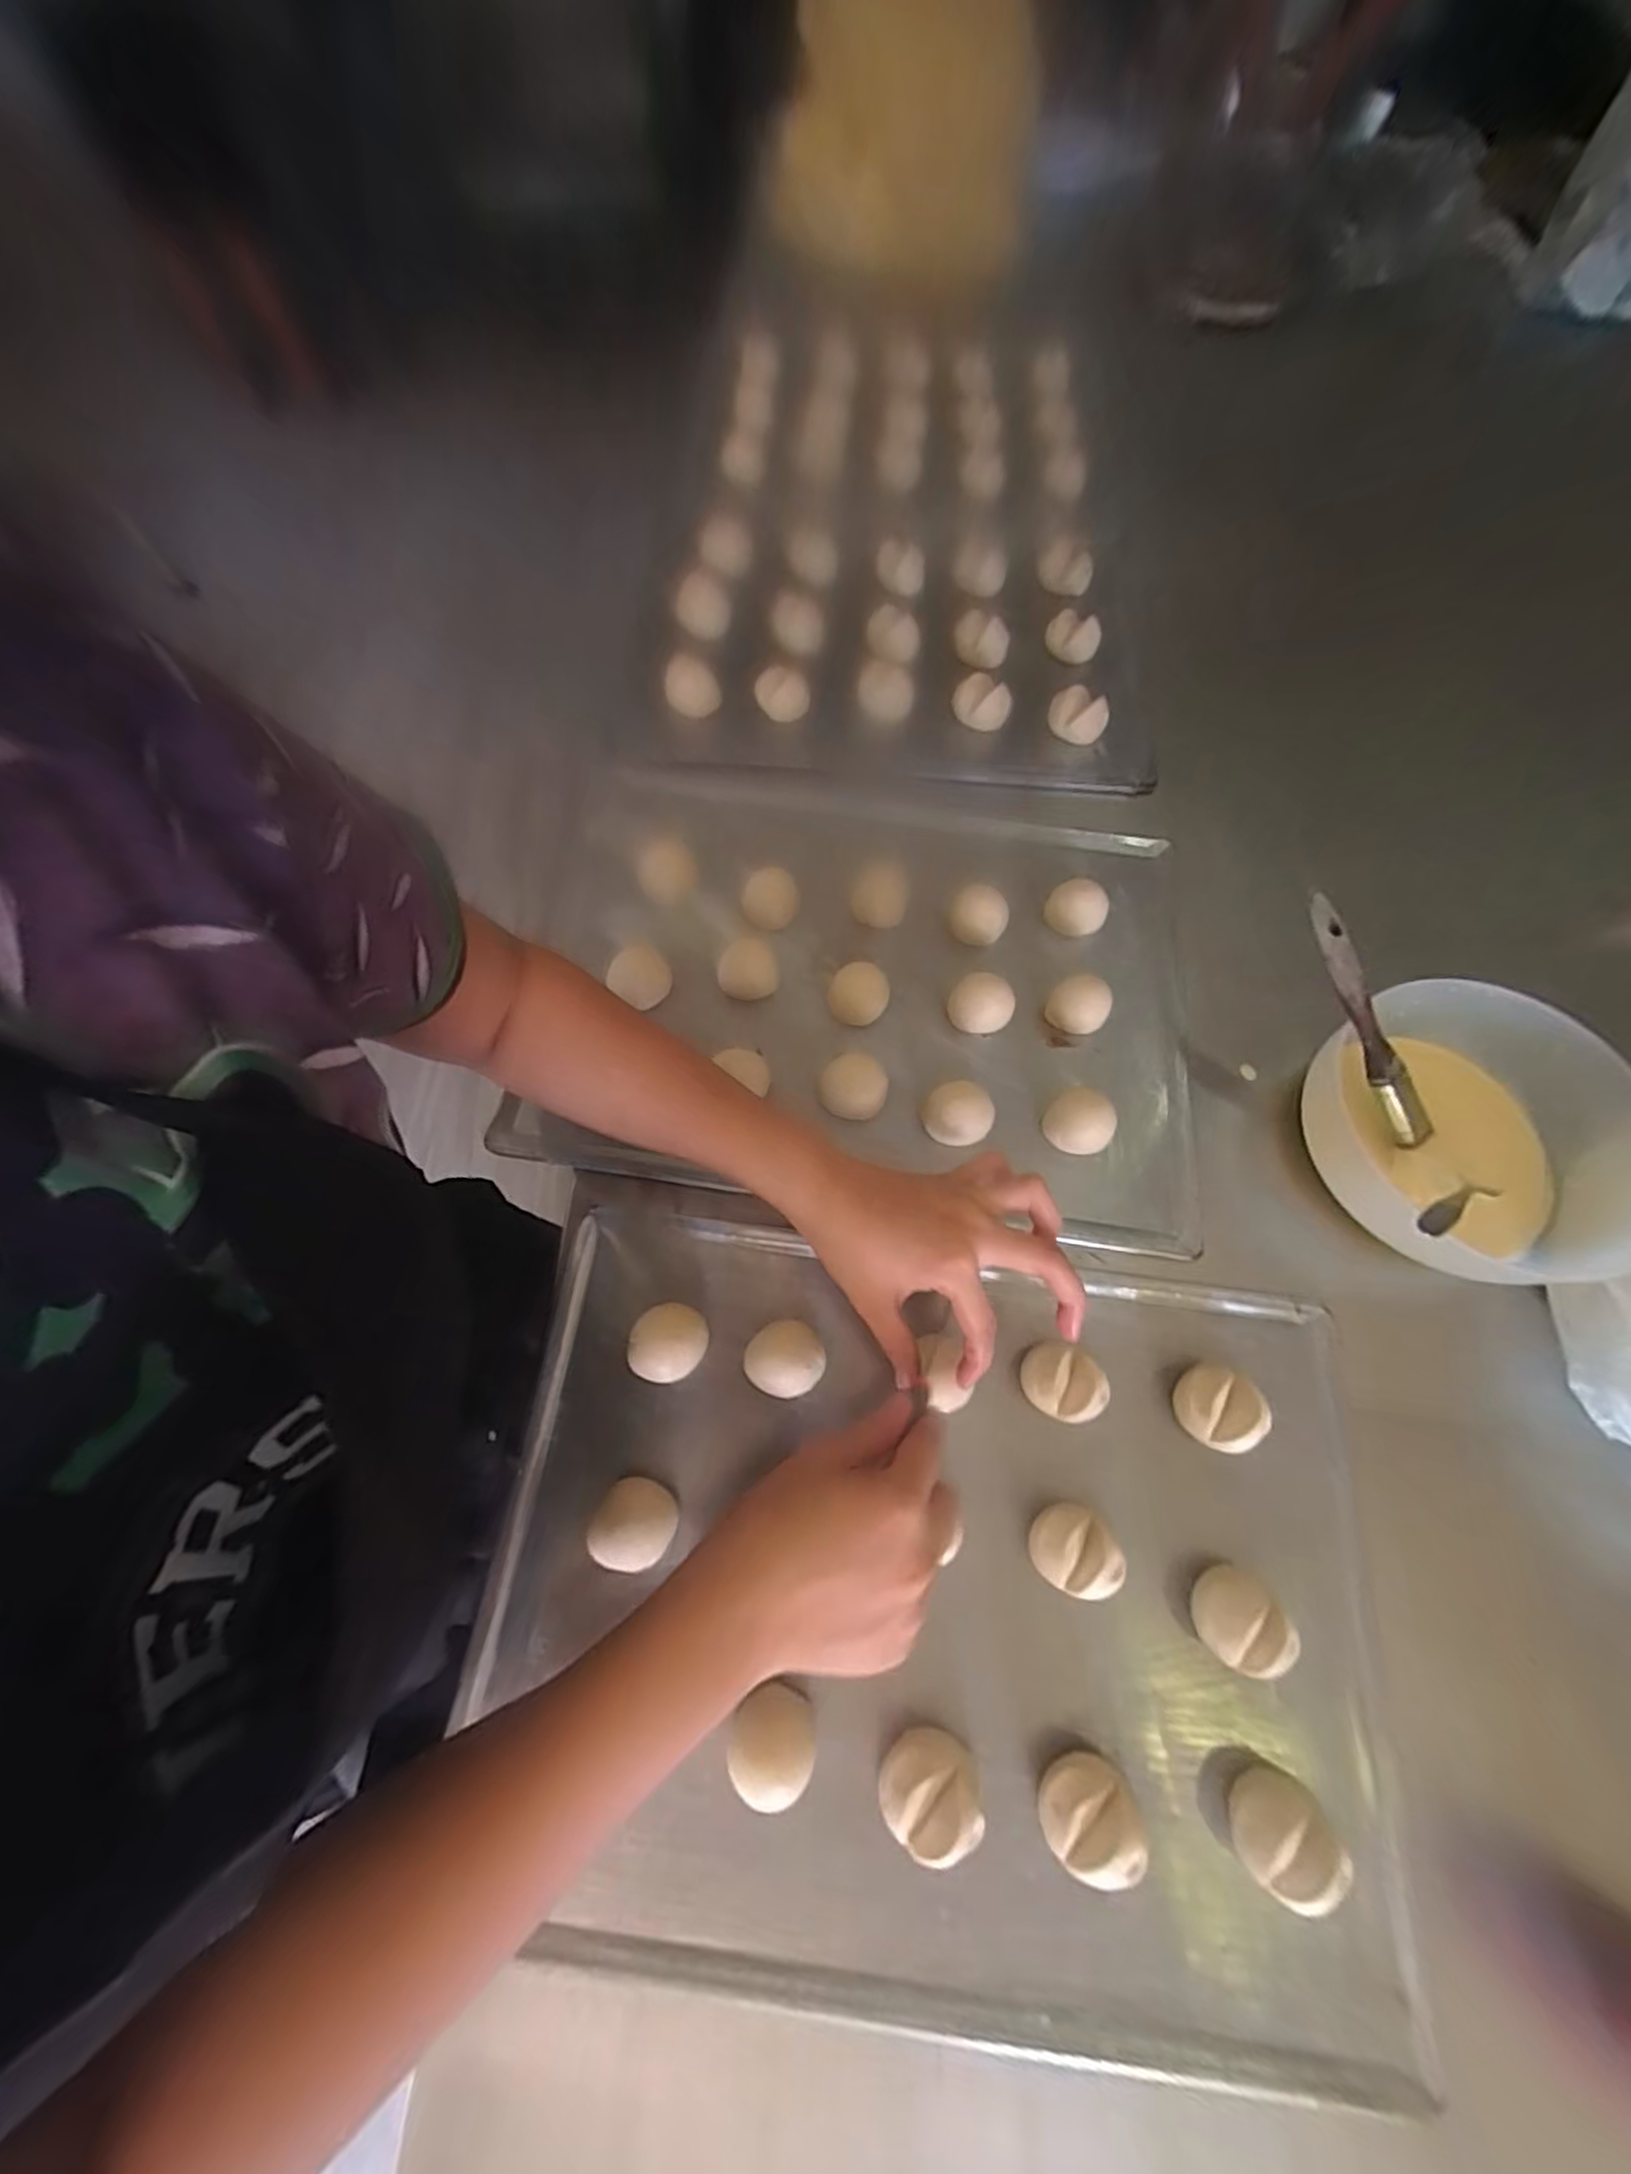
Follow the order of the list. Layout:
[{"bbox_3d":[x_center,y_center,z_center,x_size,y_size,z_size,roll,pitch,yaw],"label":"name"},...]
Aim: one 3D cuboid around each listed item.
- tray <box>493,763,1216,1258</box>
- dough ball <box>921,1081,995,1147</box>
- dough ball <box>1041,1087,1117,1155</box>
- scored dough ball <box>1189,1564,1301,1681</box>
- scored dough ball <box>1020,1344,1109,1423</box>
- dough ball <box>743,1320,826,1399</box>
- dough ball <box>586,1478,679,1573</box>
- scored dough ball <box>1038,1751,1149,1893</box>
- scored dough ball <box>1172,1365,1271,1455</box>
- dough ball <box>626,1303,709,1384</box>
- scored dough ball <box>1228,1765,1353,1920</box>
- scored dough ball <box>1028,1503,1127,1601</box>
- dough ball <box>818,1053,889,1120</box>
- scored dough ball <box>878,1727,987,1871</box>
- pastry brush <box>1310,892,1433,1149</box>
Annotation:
[{"bbox_3d":[0.031,-0.085,0.494,0.454,0.031,0.340,8,67,3],"label":"tray"},{"bbox_3d":[0.089,0.019,0.446,0.042,0.032,0.036,11,67,4],"label":"dough ball"},{"bbox_3d":[0.167,0.023,0.445,0.032,0.037,0.040,-39,72,-16],"label":"dough ball"},{"bbox_3d":[0.210,0.266,0.352,0.042,0.038,0.046,-31,70,-13],"label":"scored dough ball"},{"bbox_3d":[0.137,0.164,0.392,0.047,0.034,0.039,19,68,8],"label":"scored dough ball"},{"bbox_3d":[-0.015,0.152,0.391,0.042,0.037,0.037,-34,71,-14],"label":"dough ball"},{"bbox_3d":[-0.090,0.224,0.360,0.038,0.033,0.041,0,66,0],"label":"dough ball"},{"bbox_3d":[0.124,0.331,0.321,0.042,0.031,0.042,0,66,0],"label":"scored dough ball"},{"bbox_3d":[0.220,0.176,0.384,0.042,0.031,0.039,0,66,0],"label":"scored dough ball"},{"bbox_3d":[-0.081,0.144,0.395,0.037,0.033,0.042,33,70,13],"label":"dough ball"},{"bbox_3d":[0.211,0.338,0.319,0.042,0.031,0.045,36,71,14],"label":"scored dough ball"},{"bbox_3d":[0.132,0.236,0.362,0.043,0.037,0.041,41,72,16],"label":"scored dough ball"},{"bbox_3d":[0.024,0.002,0.455,0.042,0.040,0.032,11,67,5],"label":"dough ball"},{"bbox_3d":[0.052,0.322,0.322,0.044,0.027,0.040,0,66,0],"label":"scored dough ball"},{"bbox_3d":[0.324,-0.037,0.415,0.021,0.011,0.160,-29,97,-12],"label":"pastry brush"}]

